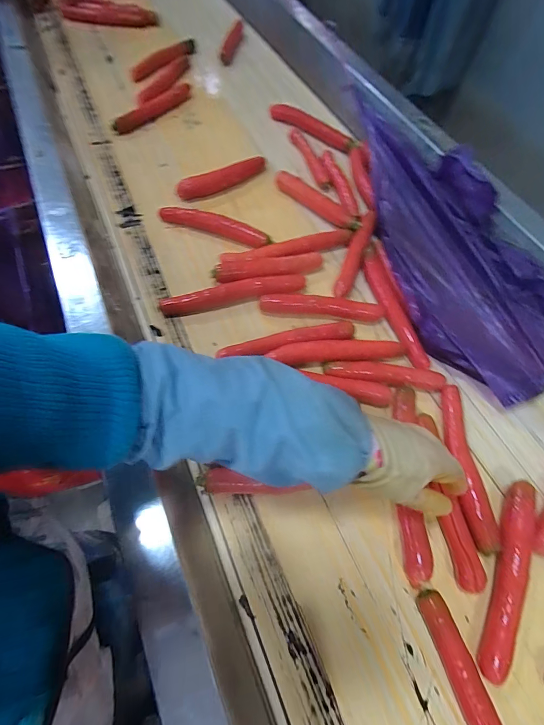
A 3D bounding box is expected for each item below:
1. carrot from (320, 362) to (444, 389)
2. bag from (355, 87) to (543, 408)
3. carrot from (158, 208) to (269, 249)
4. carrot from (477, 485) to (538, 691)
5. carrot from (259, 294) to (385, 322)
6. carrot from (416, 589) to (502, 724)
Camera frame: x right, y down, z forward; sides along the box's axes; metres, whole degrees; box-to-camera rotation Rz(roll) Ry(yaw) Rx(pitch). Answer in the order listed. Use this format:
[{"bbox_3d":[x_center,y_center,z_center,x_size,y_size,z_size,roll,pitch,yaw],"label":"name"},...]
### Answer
[{"bbox_3d":[0.187,0.021,0.566,0.195,0.025,0.031,6,61,1],"label":"carrot"},{"bbox_3d":[0.339,-0.266,0.649,0.233,0.139,0.691,-8,66,-10],"label":"bag"},{"bbox_3d":[-0.118,-0.289,0.722,0.243,0.033,0.039,22,64,4],"label":"carrot"},{"bbox_3d":[0.302,0.267,0.435,0.035,0.040,0.231,22,62,10],"label":"carrot"},{"bbox_3d":[0.091,-0.103,0.629,0.220,0.029,0.029,6,61,1],"label":"carrot"},{"bbox_3d":[0.232,0.401,0.361,0.033,0.035,0.273,-15,68,-14],"label":"carrot"}]

